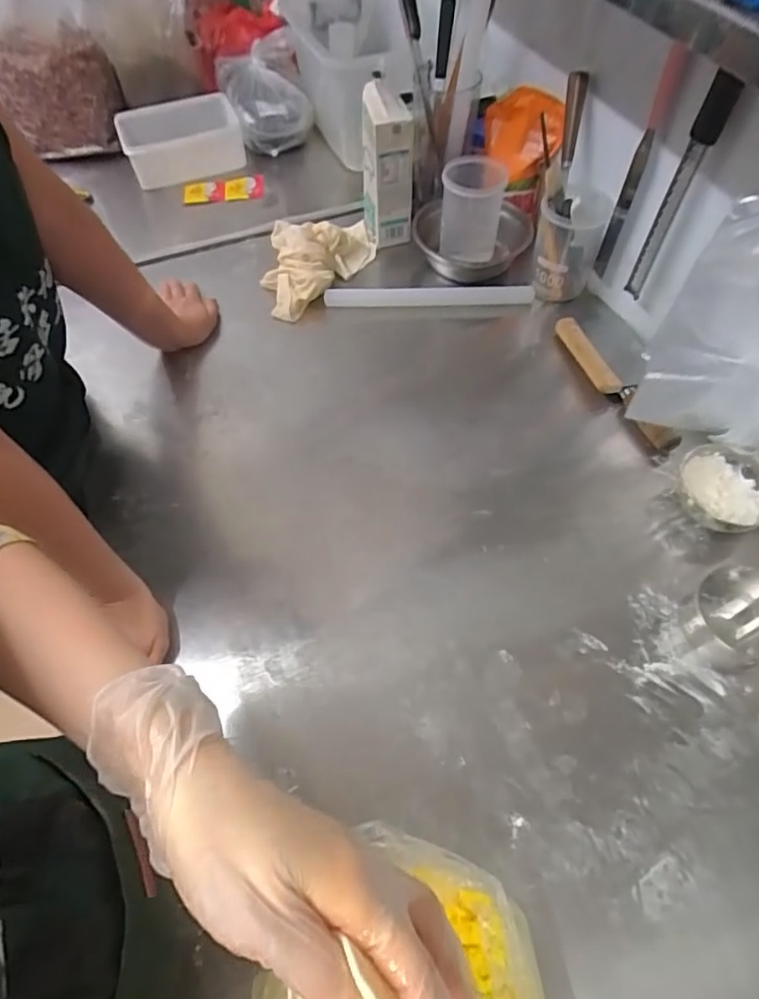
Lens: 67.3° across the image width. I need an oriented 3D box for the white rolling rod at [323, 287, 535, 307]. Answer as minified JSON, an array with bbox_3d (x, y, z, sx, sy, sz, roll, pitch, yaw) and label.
[{"bbox_3d":[0.077,-0.324,0.903,0.323,0.022,0.026,-2,58,-1],"label":"white rolling rod"}]

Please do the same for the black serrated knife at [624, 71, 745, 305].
[{"bbox_3d":[0.356,-0.358,0.688,0.029,0.263,0.014,19,60,12],"label":"black serrated knife"}]

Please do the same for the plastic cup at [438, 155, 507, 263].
[{"bbox_3d":[0.146,-0.466,0.916,0.091,0.124,0.084,0,58,0],"label":"plastic cup"}]

